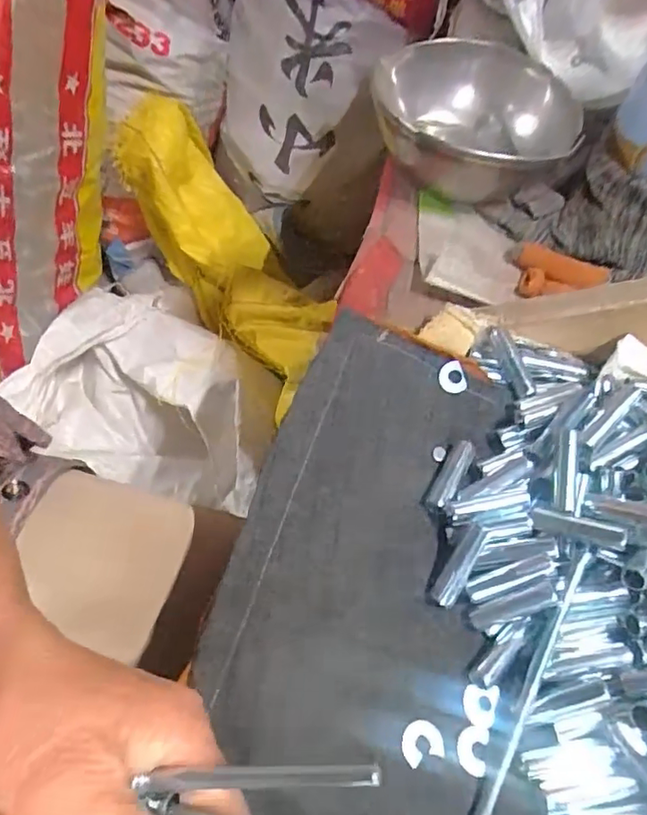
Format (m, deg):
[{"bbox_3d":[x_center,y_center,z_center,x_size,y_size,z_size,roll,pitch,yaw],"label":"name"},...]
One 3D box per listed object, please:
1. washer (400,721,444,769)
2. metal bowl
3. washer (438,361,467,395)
[{"bbox_3d":[0.044,0.149,0.246,0.019,0.004,0.016,-13,64,-15],"label":"washer"},{"bbox_3d":[0.102,-0.223,0.432,0.154,0.050,0.154,4,61,-7],"label":"metal bowl"},{"bbox_3d":[0.076,-0.017,0.327,0.017,0.004,0.019,-30,100,-6],"label":"washer"}]

